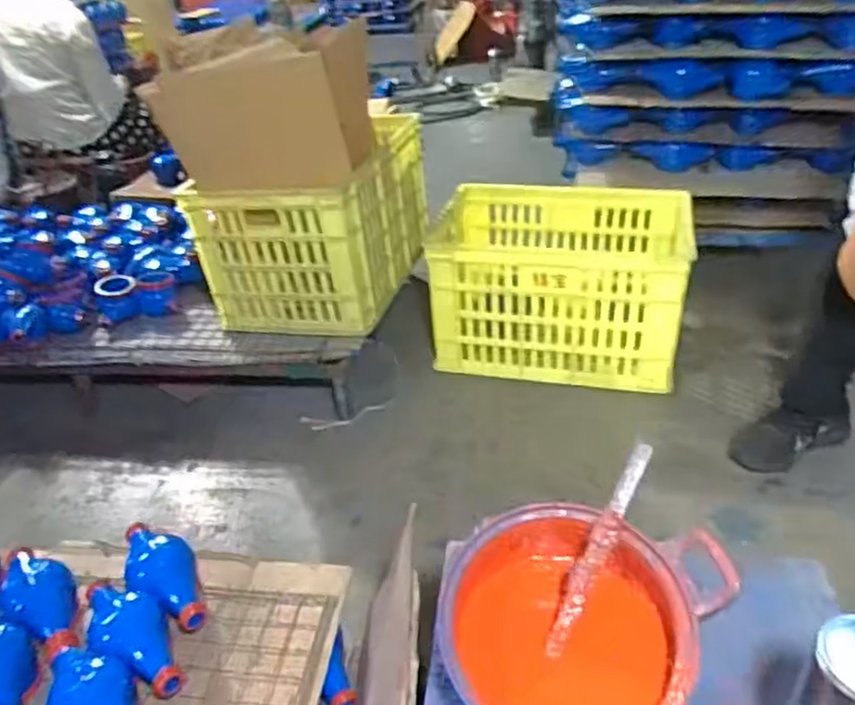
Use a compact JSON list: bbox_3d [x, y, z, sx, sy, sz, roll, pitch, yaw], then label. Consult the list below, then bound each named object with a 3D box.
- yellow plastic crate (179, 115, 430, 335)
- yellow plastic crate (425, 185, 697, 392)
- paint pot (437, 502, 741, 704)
[{"bbox_3d":[-0.232,-0.291,1.504,0.343,0.292,0.471,5,35,15],"label":"yellow plastic crate"},{"bbox_3d":[0.284,-0.162,1.496,0.507,0.283,0.355,7,35,17],"label":"yellow plastic crate"},{"bbox_3d":[0.115,0.224,0.564,0.201,0.081,0.202,-3,33,2],"label":"paint pot"}]

